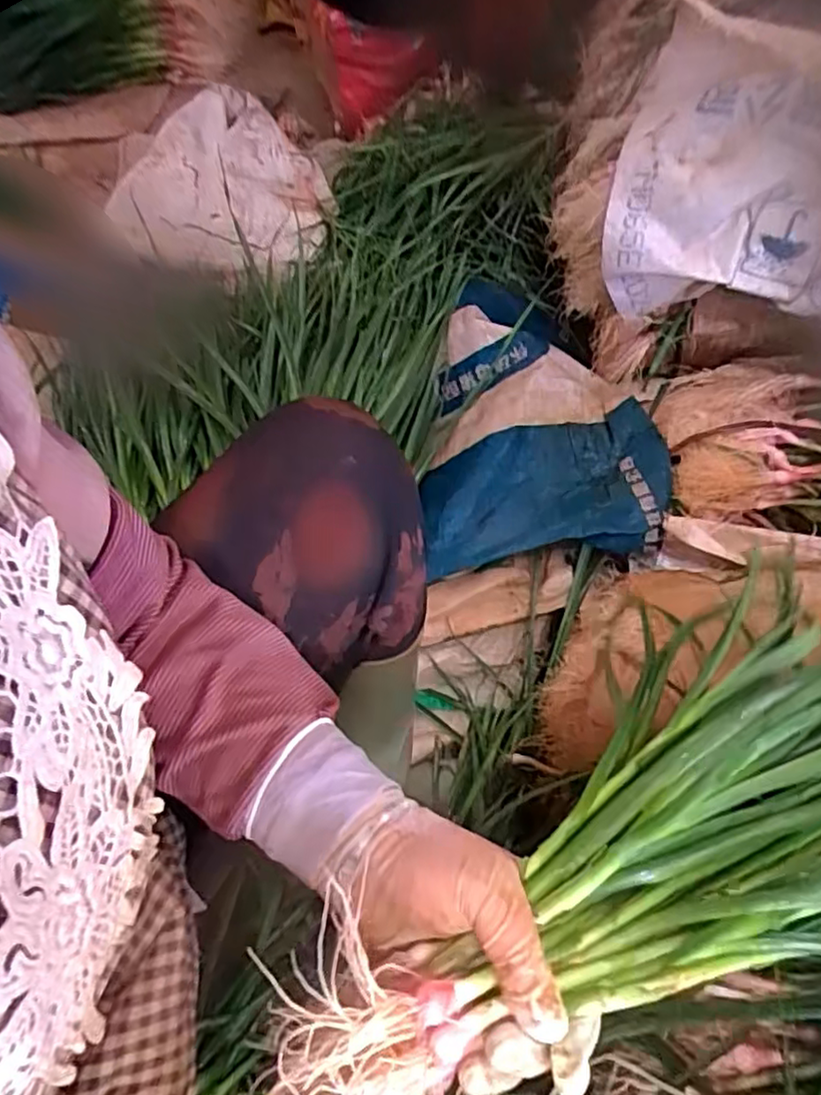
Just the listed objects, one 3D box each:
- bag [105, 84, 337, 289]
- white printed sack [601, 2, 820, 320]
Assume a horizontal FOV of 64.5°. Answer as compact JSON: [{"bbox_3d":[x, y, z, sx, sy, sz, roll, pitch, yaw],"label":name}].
[{"bbox_3d":[-0.330,-0.600,1.107,0.376,0.137,0.425,-16,59,-6],"label":"bag"},{"bbox_3d":[0.393,-0.263,0.635,0.502,0.263,0.121,35,65,0],"label":"white printed sack"}]

